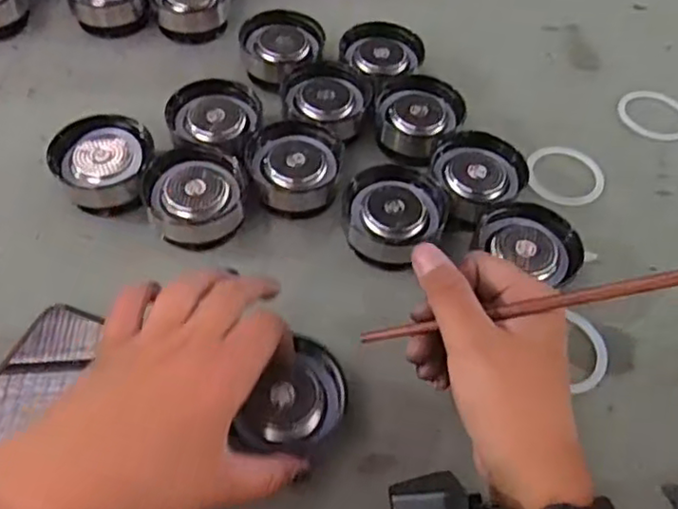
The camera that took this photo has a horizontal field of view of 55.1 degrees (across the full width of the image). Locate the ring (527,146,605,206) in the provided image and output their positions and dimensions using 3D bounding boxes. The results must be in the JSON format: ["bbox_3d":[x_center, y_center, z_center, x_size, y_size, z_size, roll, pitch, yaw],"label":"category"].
[{"bbox_3d":[0.162,-0.057,0.464,0.054,0.005,0.047,23,69,13],"label":"ring"}]

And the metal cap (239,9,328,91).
[{"bbox_3d":[-0.046,-0.161,0.501,0.058,0.032,0.058,-20,59,-17],"label":"metal cap"}]

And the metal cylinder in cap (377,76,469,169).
[{"bbox_3d":[0.054,-0.094,0.461,0.060,0.038,0.053,39,61,21],"label":"metal cylinder in cap"}]

